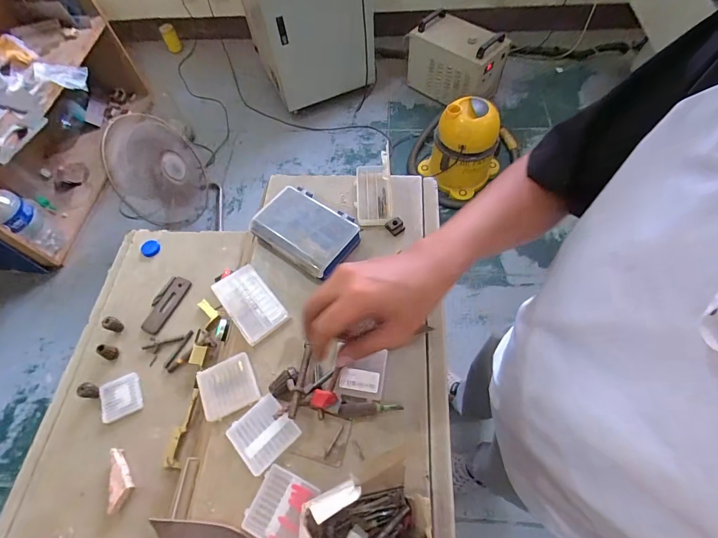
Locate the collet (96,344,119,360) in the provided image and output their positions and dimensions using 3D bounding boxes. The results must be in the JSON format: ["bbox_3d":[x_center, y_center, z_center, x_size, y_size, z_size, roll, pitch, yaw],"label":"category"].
[{"bbox_3d":[-0.377,0.123,0.541,0.020,0.028,0.018,15,64,12],"label":"collet"}]

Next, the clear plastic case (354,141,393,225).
[{"bbox_3d":[0.018,-0.112,0.460,0.045,0.065,0.095,-2,61,3],"label":"clear plastic case"}]

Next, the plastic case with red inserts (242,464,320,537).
[{"bbox_3d":[-0.070,0.211,0.321,0.050,0.004,0.054,21,65,14],"label":"plastic case with red inserts"}]

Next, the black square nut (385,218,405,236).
[{"bbox_3d":[0.046,-0.054,0.456,0.019,0.011,0.019,-28,63,-11],"label":"black square nut"}]

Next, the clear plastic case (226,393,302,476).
[{"bbox_3d":[-0.092,0.157,0.349,0.055,0.006,0.052,-41,66,-17],"label":"clear plastic case"}]

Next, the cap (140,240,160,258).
[{"bbox_3d":[-0.372,-0.037,0.645,0.035,0.007,0.031,34,69,20],"label":"cap"}]

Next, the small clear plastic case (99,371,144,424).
[{"bbox_3d":[-0.344,0.185,0.523,0.057,0.005,0.056,-22,62,-8],"label":"small clear plastic case"}]

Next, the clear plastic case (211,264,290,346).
[{"bbox_3d":[-0.124,0.038,0.413,0.052,0.011,0.088,-37,65,-15],"label":"clear plastic case"}]

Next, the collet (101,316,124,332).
[{"bbox_3d":[-0.383,0.087,0.564,0.017,0.029,0.018,20,65,14],"label":"collet"}]

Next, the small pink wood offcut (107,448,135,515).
[{"bbox_3d":[-0.307,0.267,0.465,0.025,0.012,0.074,-20,62,-7],"label":"small pink wood offcut"}]

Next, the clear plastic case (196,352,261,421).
[{"bbox_3d":[-0.135,0.120,0.372,0.055,0.007,0.053,-24,63,-9],"label":"clear plastic case"}]

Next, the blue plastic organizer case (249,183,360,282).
[{"bbox_3d":[-0.065,-0.048,0.439,0.121,0.023,0.083,31,68,19],"label":"blue plastic organizer case"}]

